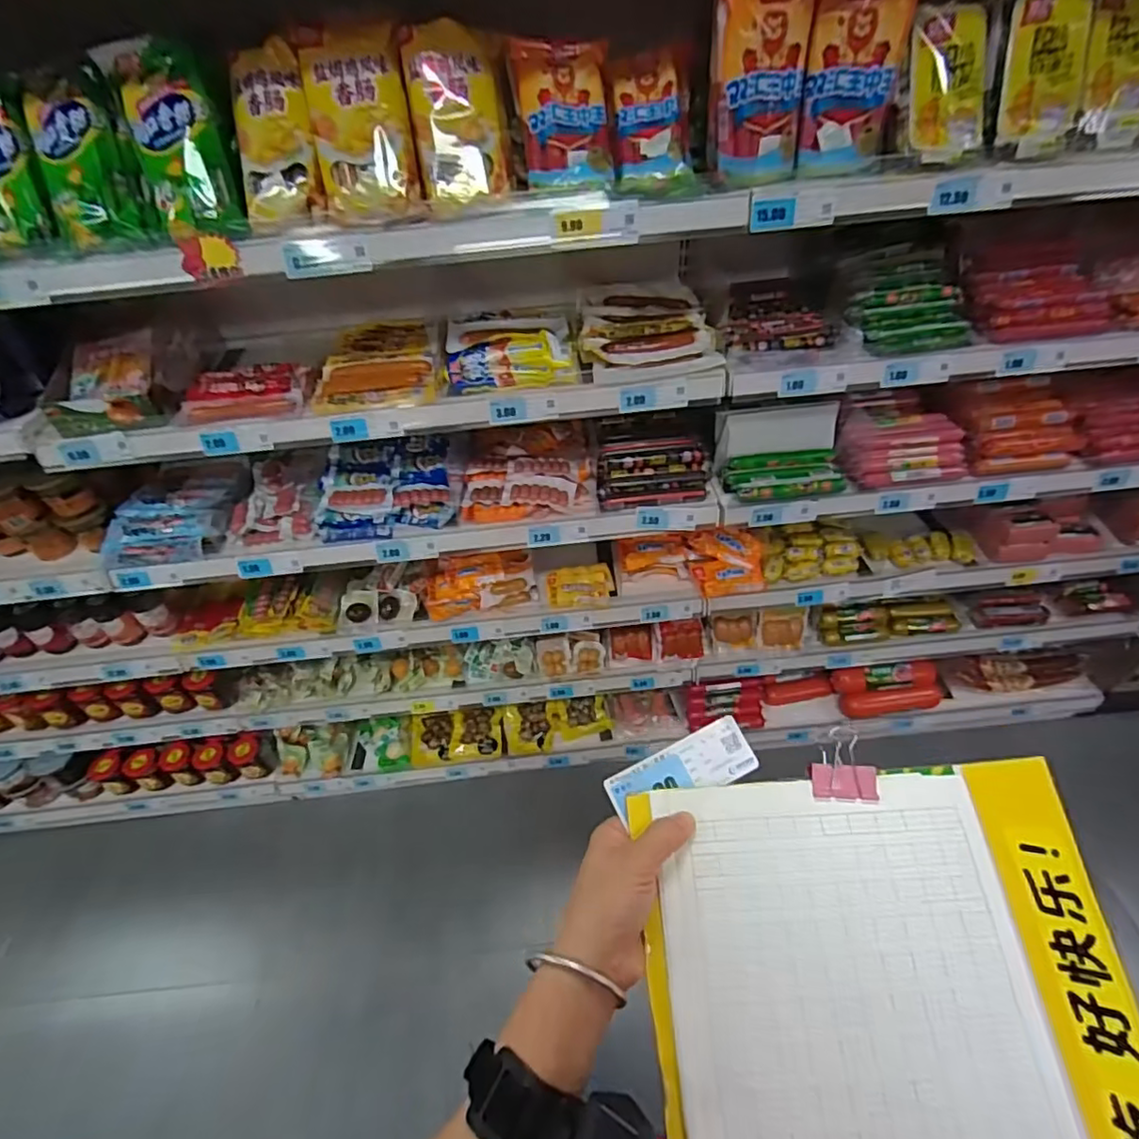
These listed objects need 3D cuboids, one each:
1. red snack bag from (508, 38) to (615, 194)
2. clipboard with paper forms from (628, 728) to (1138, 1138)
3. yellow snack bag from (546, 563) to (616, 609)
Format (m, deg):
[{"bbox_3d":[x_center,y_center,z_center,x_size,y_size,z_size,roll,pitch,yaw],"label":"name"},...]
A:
[{"bbox_3d":[-0.010,-0.531,0.686,0.110,0.030,0.188,-3,91,-2],"label":"red snack bag"},{"bbox_3d":[0.183,0.252,0.326,0.263,0.015,0.267,-5,64,-1],"label":"clipboard with paper forms"},{"bbox_3d":[0.022,0.032,1.151,0.130,0.025,0.100,-9,46,-4],"label":"yellow snack bag"}]

